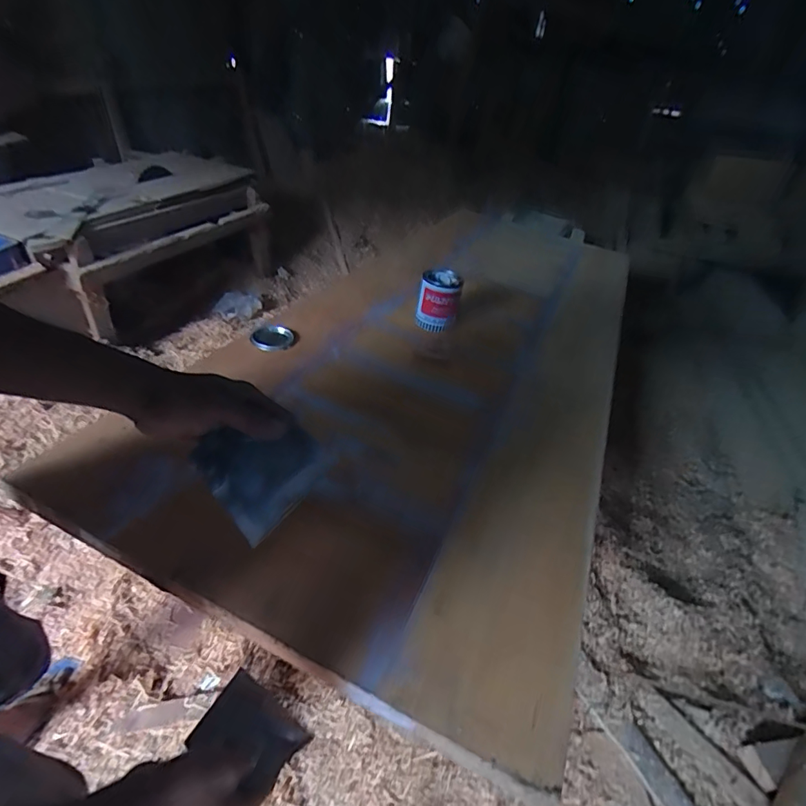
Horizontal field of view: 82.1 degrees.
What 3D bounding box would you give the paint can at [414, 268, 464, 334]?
[{"bbox_3d":[0.091,-0.264,1.208,0.113,0.138,0.102,13,39,6],"label":"paint can"}]

